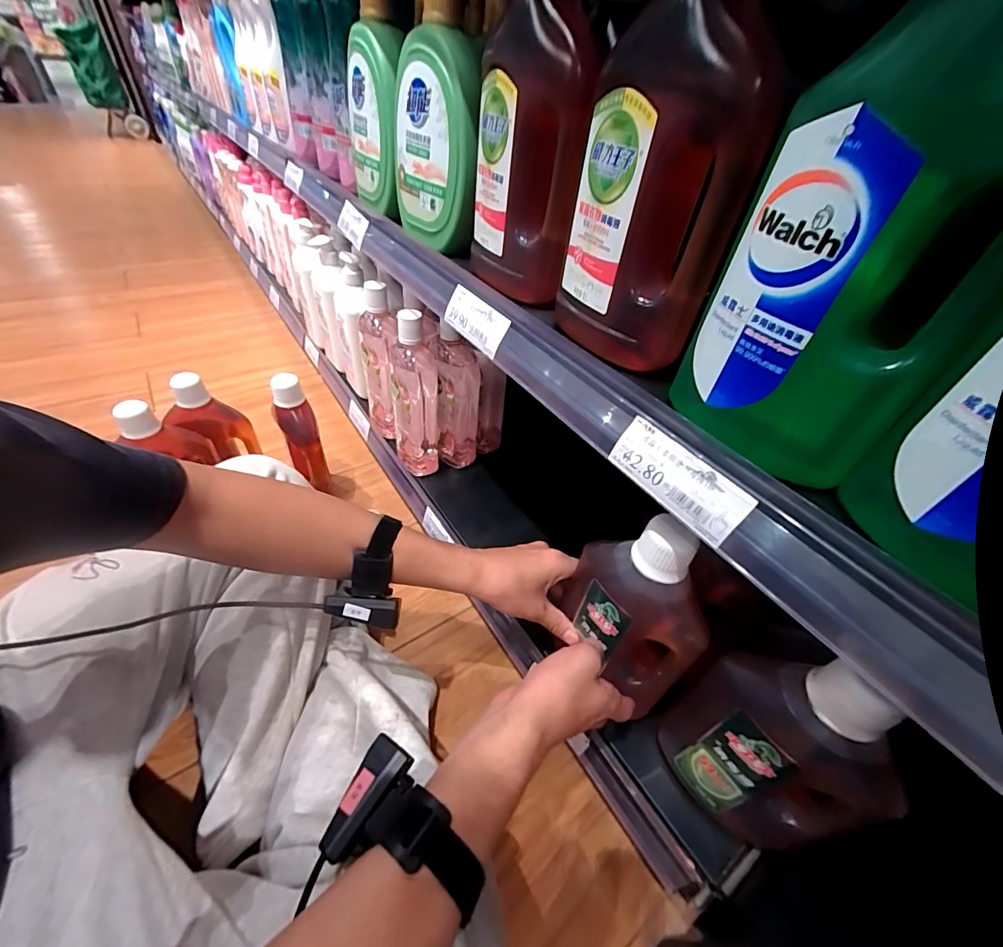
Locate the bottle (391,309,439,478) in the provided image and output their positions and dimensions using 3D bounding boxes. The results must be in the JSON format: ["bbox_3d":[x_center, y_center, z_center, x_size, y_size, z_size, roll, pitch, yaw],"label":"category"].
[{"bbox_3d":[-0.132,-0.113,0.653,0.071,0.252,0.062,-2,43,-10],"label":"bottle"}]

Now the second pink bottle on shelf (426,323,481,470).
[{"bbox_3d":[-0.072,-0.121,0.691,0.075,0.233,0.069,1,43,-7],"label":"second pink bottle on shelf"}]

